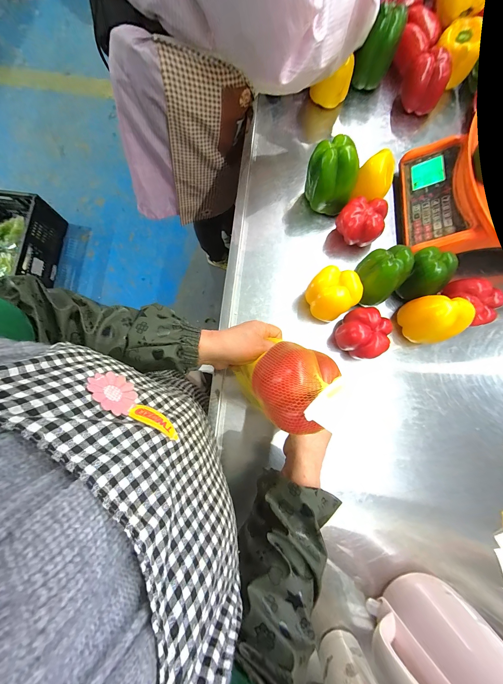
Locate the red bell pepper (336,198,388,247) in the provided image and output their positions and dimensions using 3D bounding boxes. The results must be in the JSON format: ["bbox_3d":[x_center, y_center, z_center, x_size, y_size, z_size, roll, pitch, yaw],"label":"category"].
[{"bbox_3d":[0.213,-0.229,0.516,0.089,0.080,0.064,6,80,2],"label":"red bell pepper"}]

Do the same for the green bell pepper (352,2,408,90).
[{"bbox_3d":[0.280,-0.654,0.583,0.080,0.115,0.087,17,80,4],"label":"green bell pepper"}]

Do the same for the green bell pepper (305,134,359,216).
[{"bbox_3d":[0.153,-0.315,0.506,0.090,0.116,0.079,8,80,2],"label":"green bell pepper"}]

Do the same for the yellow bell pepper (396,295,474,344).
[{"bbox_3d":[0.321,-0.038,0.469,0.073,0.108,0.087,-25,80,-4],"label":"yellow bell pepper"}]

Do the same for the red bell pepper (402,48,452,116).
[{"bbox_3d":[0.381,-0.570,0.573,0.089,0.070,0.087,0,79,1],"label":"red bell pepper"}]

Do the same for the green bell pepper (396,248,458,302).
[{"bbox_3d":[0.320,-0.123,0.482,0.070,0.090,0.074,0,79,1],"label":"green bell pepper"}]

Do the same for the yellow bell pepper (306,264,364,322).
[{"bbox_3d":[0.149,-0.087,0.483,0.078,0.089,0.078,0,79,1],"label":"yellow bell pepper"}]

